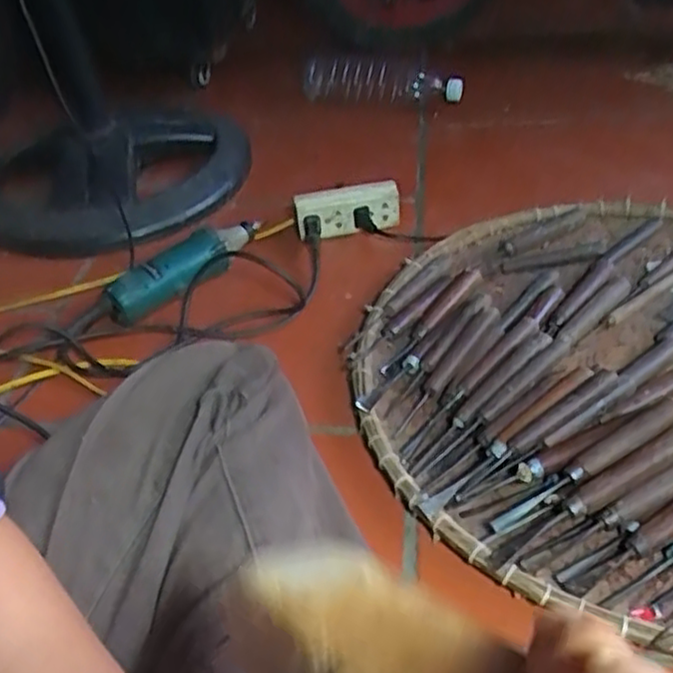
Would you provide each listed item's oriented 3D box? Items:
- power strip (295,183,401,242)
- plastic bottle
[{"bbox_3d":[0.014,-0.155,0.888,0.130,0.061,0.039,-8,39,0],"label":"power strip"},{"bbox_3d":[0.074,-0.427,1.183,0.277,0.071,0.063,12,43,23],"label":"plastic bottle"}]

